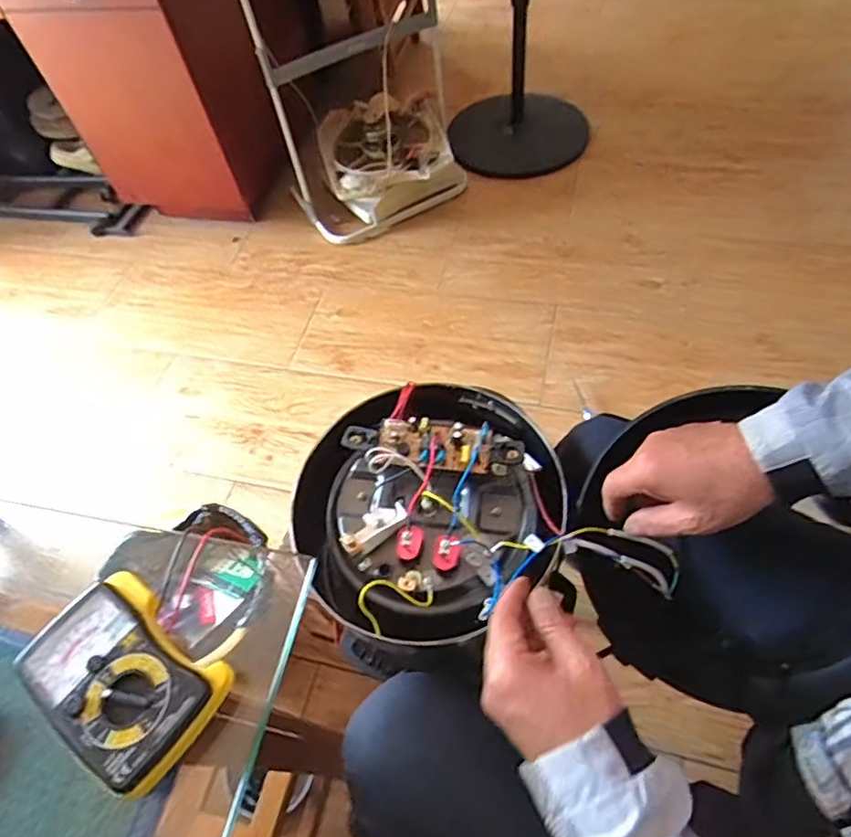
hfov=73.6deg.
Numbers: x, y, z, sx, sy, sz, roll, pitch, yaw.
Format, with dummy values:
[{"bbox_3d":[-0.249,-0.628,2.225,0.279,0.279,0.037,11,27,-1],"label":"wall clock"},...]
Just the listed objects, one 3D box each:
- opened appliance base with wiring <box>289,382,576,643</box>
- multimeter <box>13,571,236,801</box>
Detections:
[{"bbox_3d":[0.009,0.080,0.561,0.265,0.068,0.252,-2,55,3],"label":"opened appliance base with wiring"},{"bbox_3d":[-0.179,0.154,0.343,0.119,0.025,0.081,29,64,23],"label":"multimeter"}]

